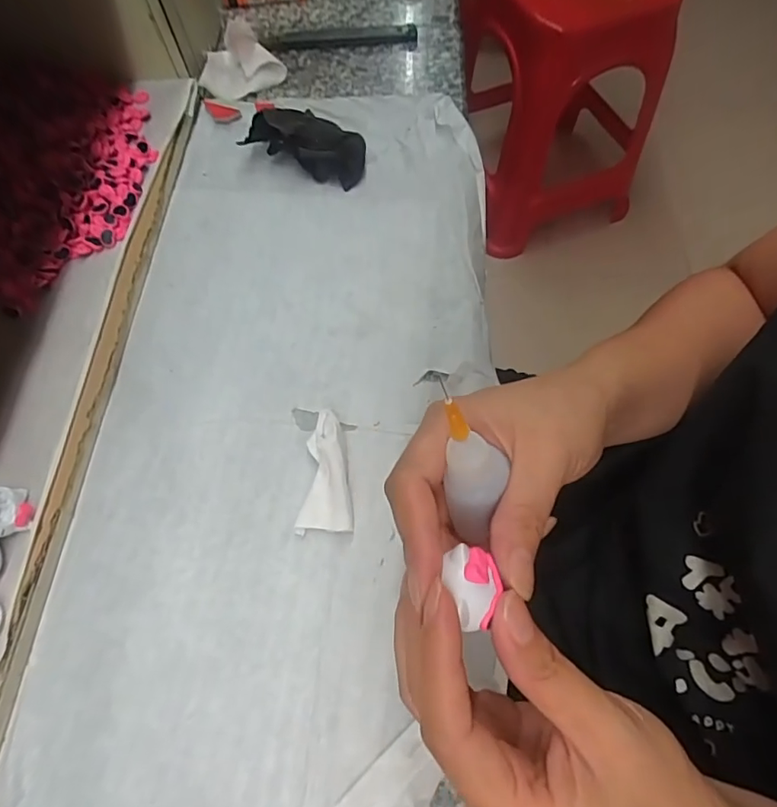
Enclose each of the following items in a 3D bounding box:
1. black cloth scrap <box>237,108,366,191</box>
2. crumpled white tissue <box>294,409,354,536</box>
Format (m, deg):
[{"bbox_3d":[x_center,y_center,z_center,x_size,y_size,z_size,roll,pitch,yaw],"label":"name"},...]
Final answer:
[{"bbox_3d":[-0.060,-0.193,0.380,0.090,0.026,0.038,26,69,13],"label":"black cloth scrap"},{"bbox_3d":[-0.035,0.037,0.283,0.029,0.019,0.066,-3,65,1],"label":"crumpled white tissue"}]

